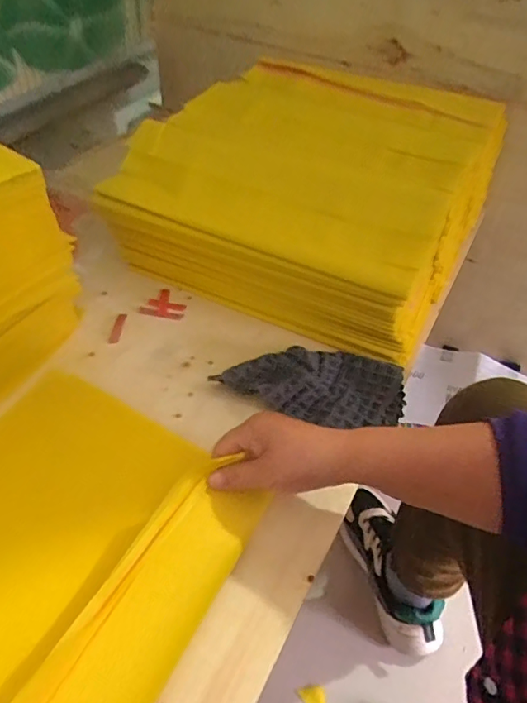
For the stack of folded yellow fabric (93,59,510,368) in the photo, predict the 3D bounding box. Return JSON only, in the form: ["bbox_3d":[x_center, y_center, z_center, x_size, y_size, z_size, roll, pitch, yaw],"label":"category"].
[{"bbox_3d":[0.074,-0.206,0.636,0.370,0.152,0.413,26,51,19],"label":"stack of folded yellow fabric"}]

